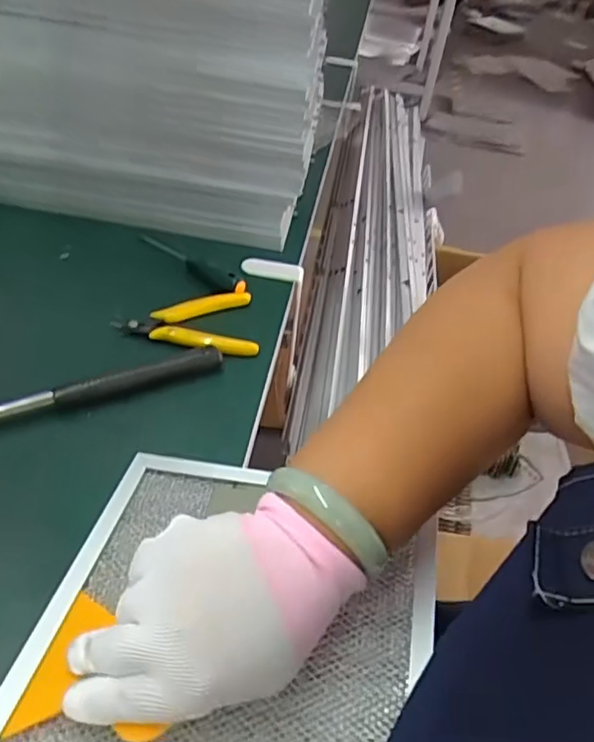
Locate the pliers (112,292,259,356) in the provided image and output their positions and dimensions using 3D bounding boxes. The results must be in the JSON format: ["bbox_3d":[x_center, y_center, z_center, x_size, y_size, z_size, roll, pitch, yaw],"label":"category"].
[{"bbox_3d":[-0.096,-0.040,0.536,0.117,0.019,0.073,-3,44,-12],"label":"pliers"}]

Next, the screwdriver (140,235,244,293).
[{"bbox_3d":[-0.110,-0.107,0.598,0.133,0.017,0.020,33,48,24],"label":"screwdriver"}]

